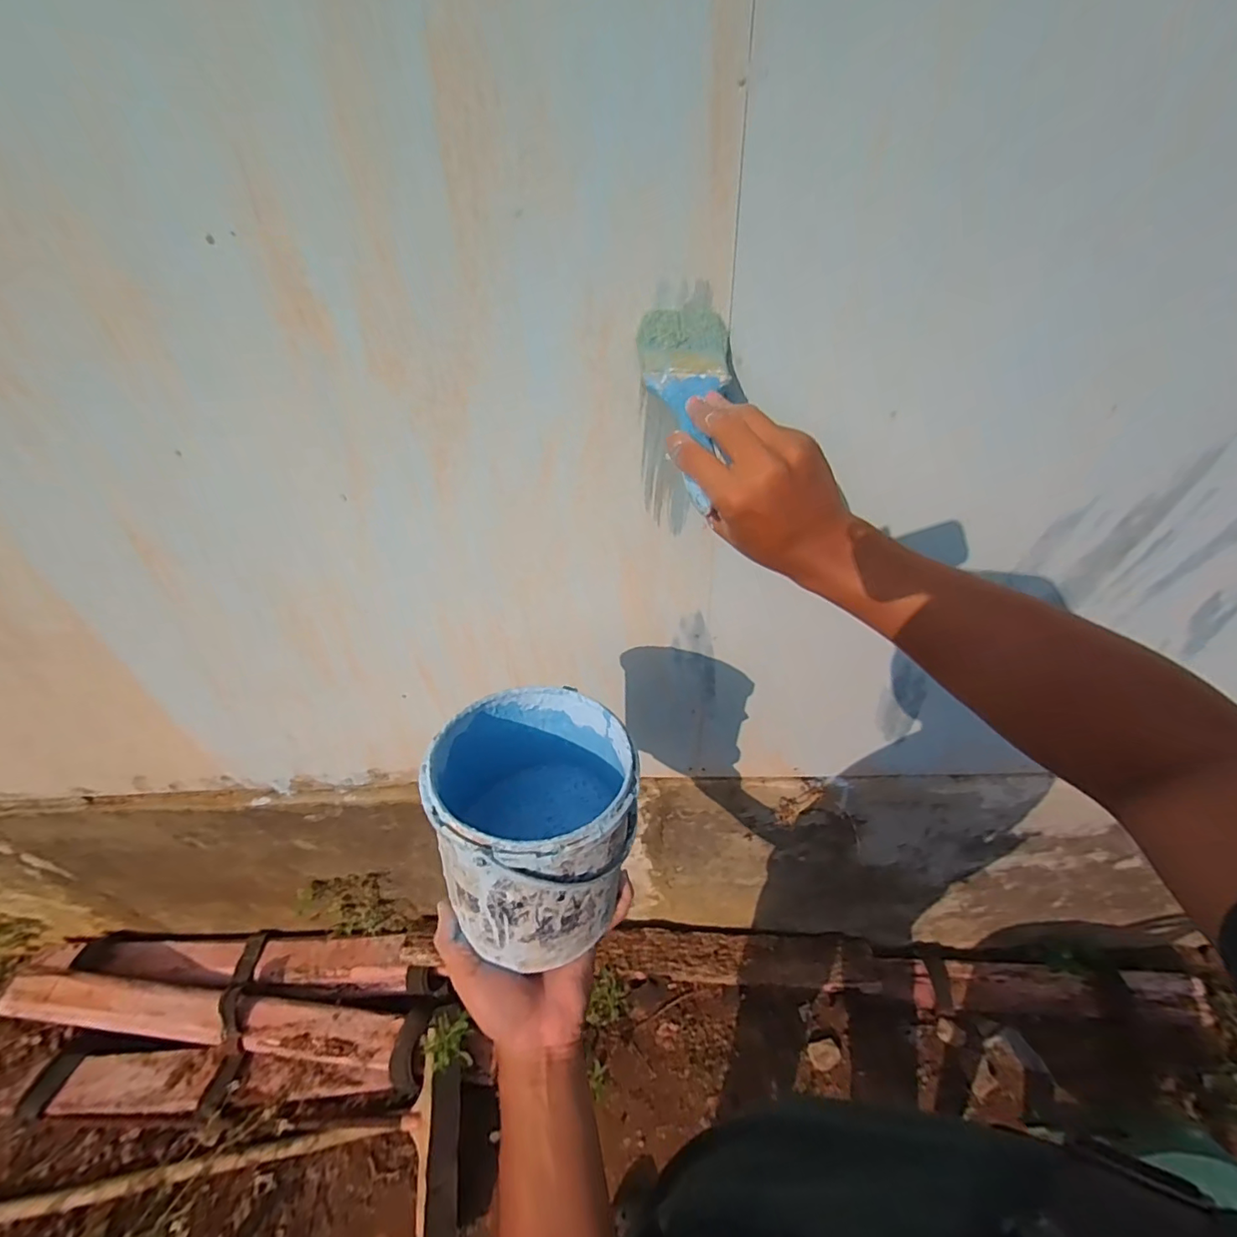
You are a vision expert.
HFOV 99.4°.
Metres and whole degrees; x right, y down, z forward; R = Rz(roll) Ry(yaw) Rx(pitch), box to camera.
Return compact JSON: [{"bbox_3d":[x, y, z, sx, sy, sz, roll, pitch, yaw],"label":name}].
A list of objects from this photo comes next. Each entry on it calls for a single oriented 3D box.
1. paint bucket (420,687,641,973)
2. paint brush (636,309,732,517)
[{"bbox_3d":[-0.061,0.153,0.425,0.147,0.154,0.161,-3,42,3],"label":"paint bucket"},{"bbox_3d":[0.054,-0.157,0.389,0.069,0.021,0.188,-3,65,3],"label":"paint brush"}]

